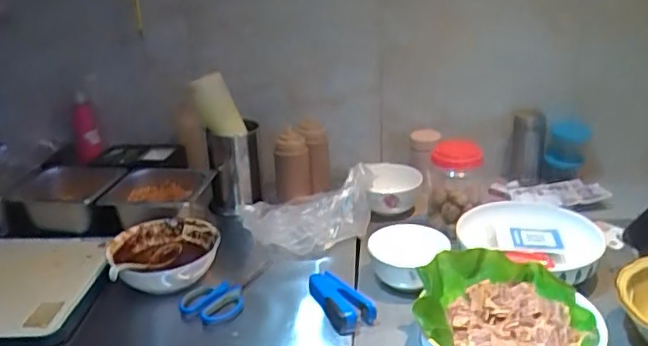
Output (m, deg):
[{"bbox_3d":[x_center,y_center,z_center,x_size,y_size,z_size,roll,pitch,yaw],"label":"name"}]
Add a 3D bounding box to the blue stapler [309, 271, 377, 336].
[{"bbox_3d":[0.024,0.186,0.877,0.066,0.039,0.108,-19,28,-25],"label":"blue stapler"}]

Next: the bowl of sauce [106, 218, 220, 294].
[{"bbox_3d":[-0.256,0.137,0.972,0.166,0.071,0.155,-5,25,2],"label":"bowl of sauce"}]

